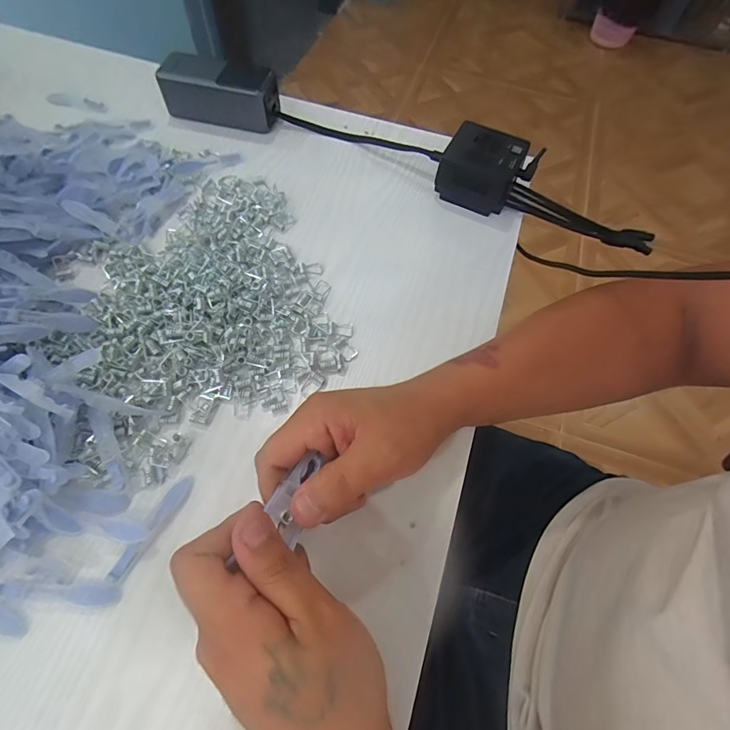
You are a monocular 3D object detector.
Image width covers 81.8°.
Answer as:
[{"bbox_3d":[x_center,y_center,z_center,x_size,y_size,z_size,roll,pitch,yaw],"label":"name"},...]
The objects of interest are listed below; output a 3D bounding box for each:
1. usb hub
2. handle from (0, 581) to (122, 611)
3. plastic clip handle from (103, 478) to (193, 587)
[{"bbox_3d":[0.124,-0.211,0.456,0.078,0.053,0.072,25,64,10],"label":"usb hub"},{"bbox_3d":[-0.200,0.147,0.275,0.077,0.005,0.016,8,62,1],"label":"handle"},{"bbox_3d":[-0.148,0.113,0.292,0.015,0.011,0.078,26,64,10],"label":"plastic clip handle"}]

